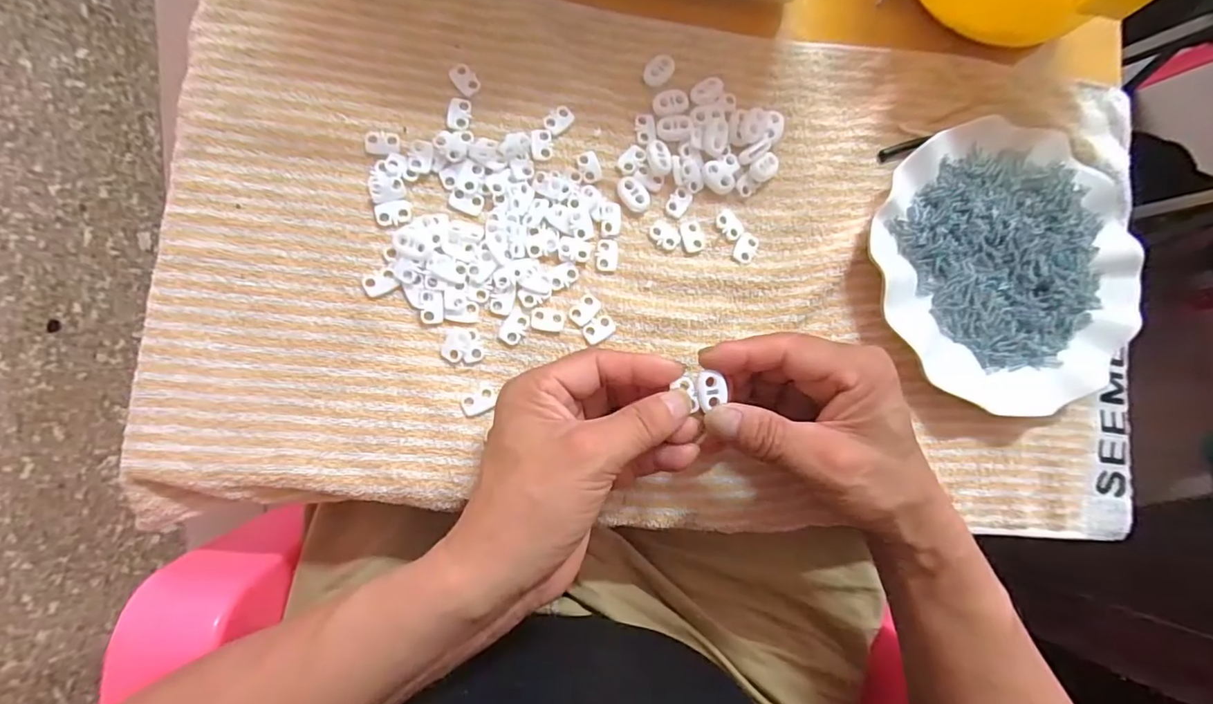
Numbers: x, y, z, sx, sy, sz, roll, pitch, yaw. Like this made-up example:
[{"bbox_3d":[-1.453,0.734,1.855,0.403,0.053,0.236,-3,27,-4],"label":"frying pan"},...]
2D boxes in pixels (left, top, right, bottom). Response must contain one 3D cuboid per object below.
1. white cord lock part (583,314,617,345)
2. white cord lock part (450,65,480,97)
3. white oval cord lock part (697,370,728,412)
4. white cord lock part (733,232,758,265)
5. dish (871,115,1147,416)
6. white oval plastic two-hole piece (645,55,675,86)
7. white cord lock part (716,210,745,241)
[{"bbox_3d":[-0.004,-0.013,0.302,0.018,0.004,0.012,-33,91,-10],"label":"white cord lock part"},{"bbox_3d":[-0.082,-0.157,0.303,0.013,0.004,0.019,-39,92,-9],"label":"white cord lock part"},{"bbox_3d":[0.052,0.019,0.262,0.014,0.004,0.018,-12,88,-9],"label":"white oval cord lock part"},{"bbox_3d":[0.086,-0.064,0.322,0.012,0.004,0.019,26,82,-6],"label":"white cord lock part"},{"bbox_3d":[0.263,-0.062,0.339,0.180,0.019,0.189,1,86,-9],"label":"dish"},{"bbox_3d":[0.032,-0.172,0.322,0.014,0.004,0.021,38,81,-4],"label":"white oval plastic two-hole piece"},{"bbox_3d":[0.076,-0.078,0.321,0.013,0.004,0.018,-43,93,-9],"label":"white cord lock part"}]

